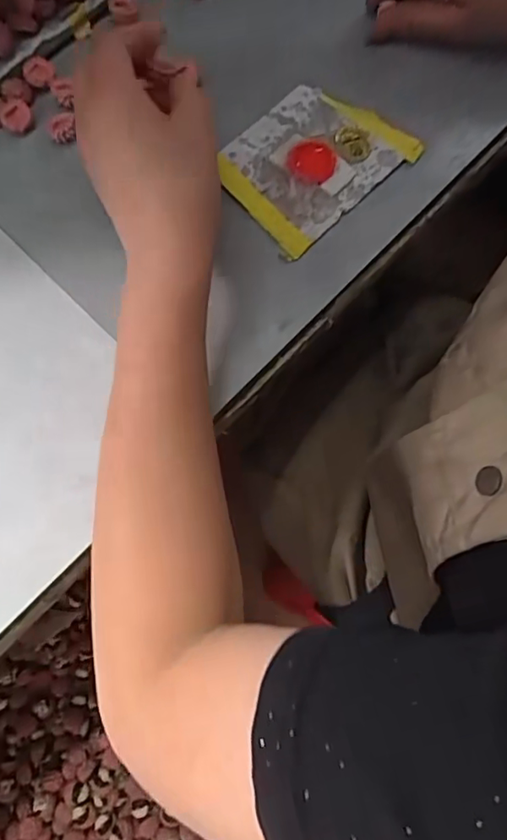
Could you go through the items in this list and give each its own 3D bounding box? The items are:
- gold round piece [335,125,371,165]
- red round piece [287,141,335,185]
[{"bbox_3d":[0.065,-0.181,0.360,0.021,0.004,0.028,-31,74,-7],"label":"gold round piece"},{"bbox_3d":[0.037,-0.165,0.353,0.030,0.010,0.028,-1,73,2],"label":"red round piece"}]

